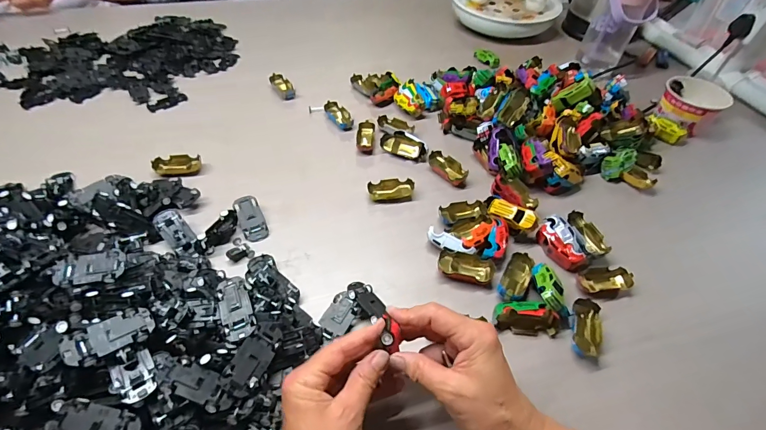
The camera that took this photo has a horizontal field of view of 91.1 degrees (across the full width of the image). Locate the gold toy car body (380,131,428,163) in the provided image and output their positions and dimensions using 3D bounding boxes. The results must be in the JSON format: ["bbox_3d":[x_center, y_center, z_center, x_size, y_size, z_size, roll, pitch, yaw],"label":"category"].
[{"bbox_3d":[0.035,-0.109,0.586,0.077,0.031,0.026,19,51,15],"label":"gold toy car body"}]

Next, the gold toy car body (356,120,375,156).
[{"bbox_3d":[-0.028,-0.125,0.603,0.027,0.021,0.064,2,49,1],"label":"gold toy car body"}]

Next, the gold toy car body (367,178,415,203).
[{"bbox_3d":[0.012,-0.035,0.530,0.063,0.018,0.029,-6,49,-6],"label":"gold toy car body"}]

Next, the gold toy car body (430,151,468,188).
[{"bbox_3d":[0.097,-0.068,0.559,0.033,0.020,0.066,-32,57,-26],"label":"gold toy car body"}]

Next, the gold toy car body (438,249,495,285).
[{"bbox_3d":[0.098,0.063,0.443,0.064,0.023,0.032,9,49,7],"label":"gold toy car body"}]

